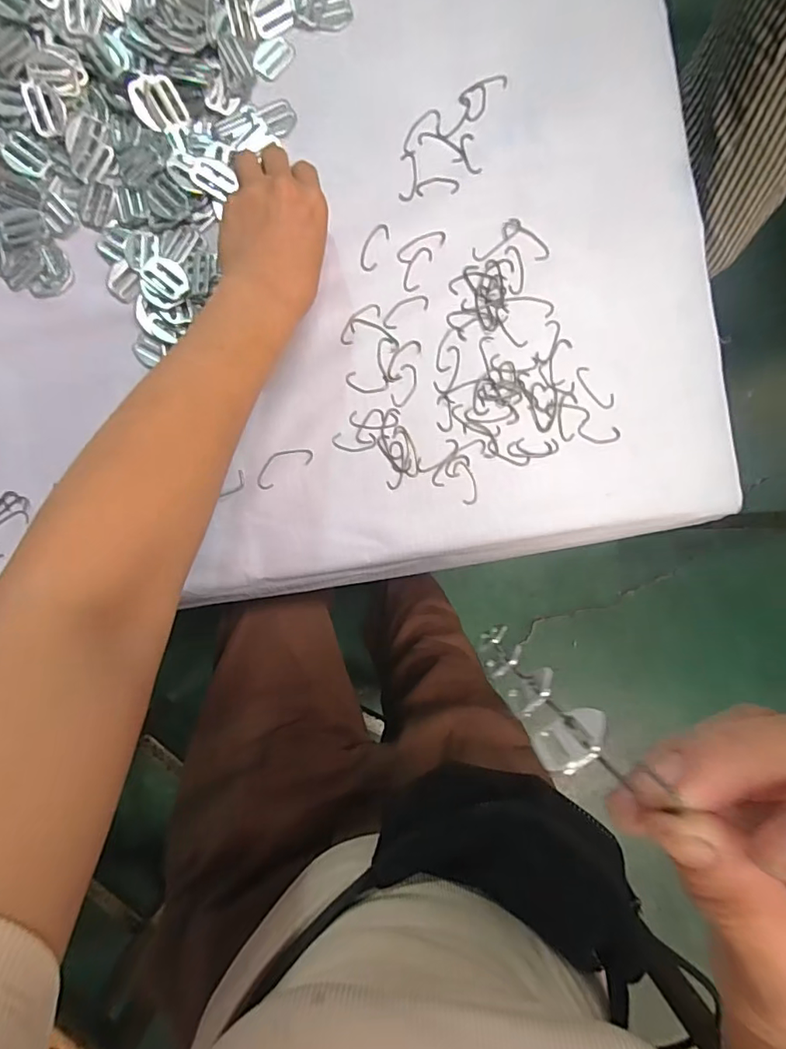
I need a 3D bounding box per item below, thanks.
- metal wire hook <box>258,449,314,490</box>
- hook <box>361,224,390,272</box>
[{"bbox_3d":[-0.082,-0.045,0.387,0.046,0.004,0.020,-34,92,-4],"label":"metal wire hook"},{"bbox_3d":[-0.014,-0.211,0.395,0.014,0.004,0.037,23,88,-4],"label":"hook"}]

